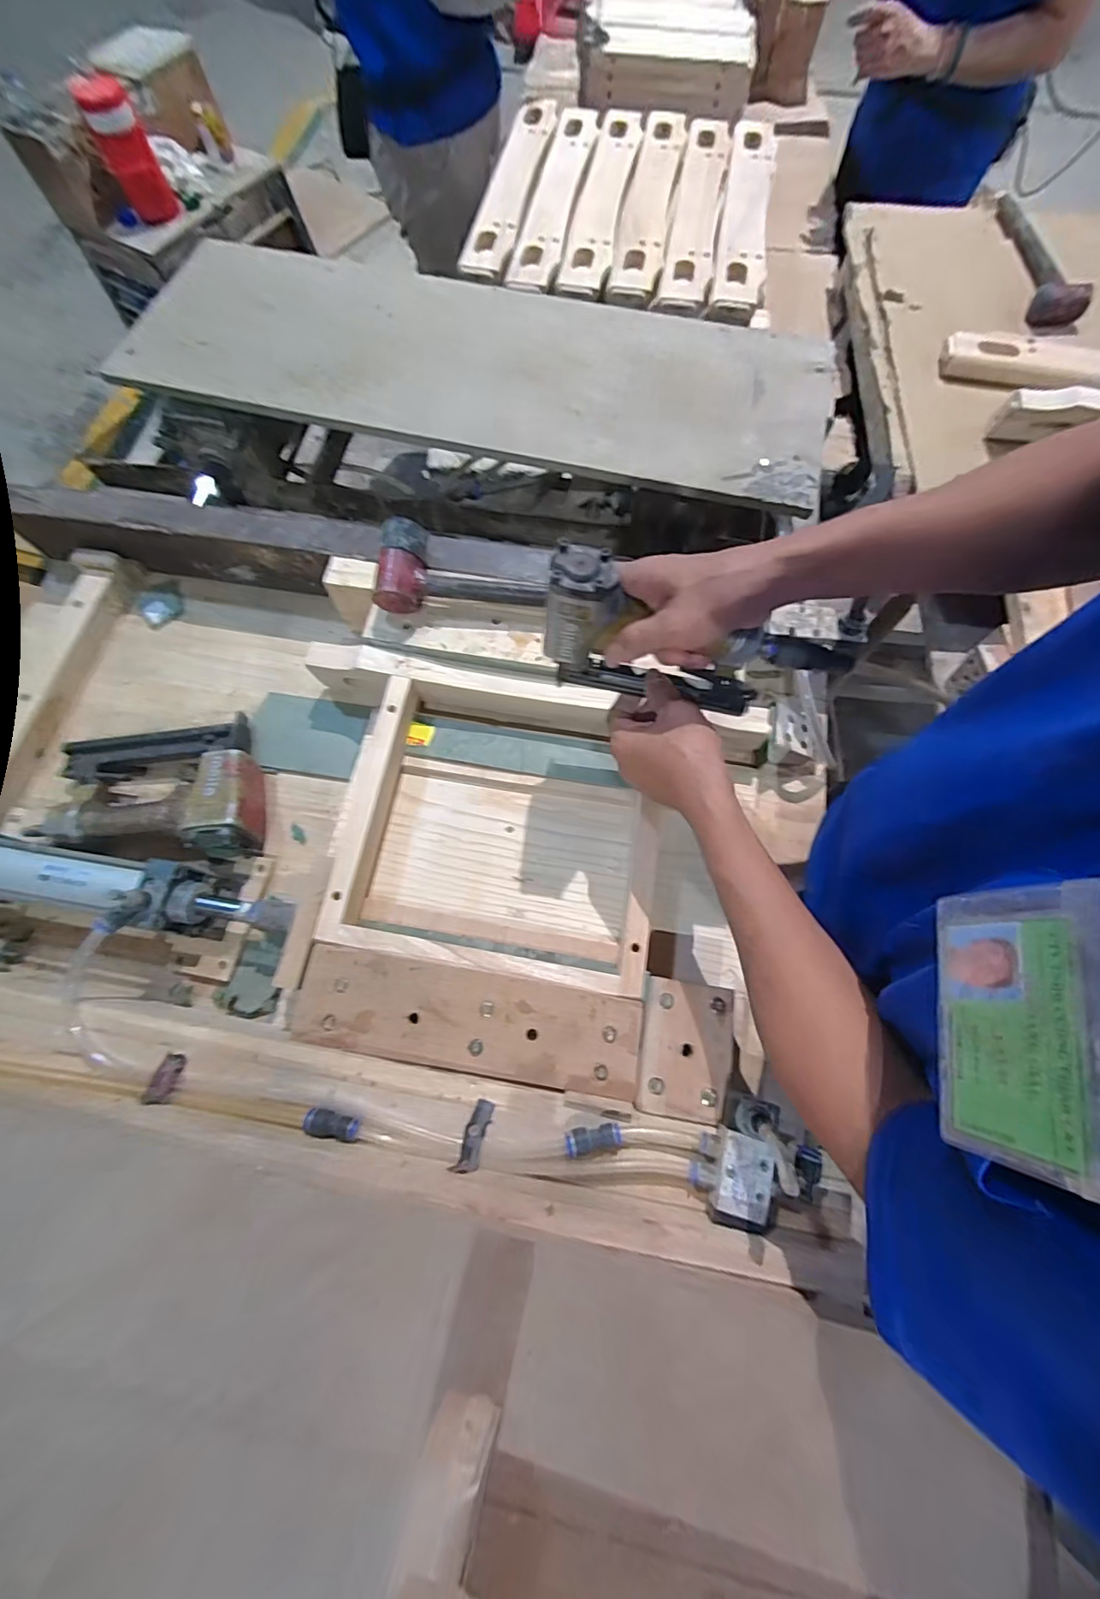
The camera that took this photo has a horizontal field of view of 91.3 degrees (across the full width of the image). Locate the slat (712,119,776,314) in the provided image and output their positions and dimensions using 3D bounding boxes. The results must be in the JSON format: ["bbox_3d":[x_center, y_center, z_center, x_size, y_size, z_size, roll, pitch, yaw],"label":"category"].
[{"bbox_3d":[0.306,-0.915,0.832,0.072,0.024,0.458,10,71,3],"label":"slat"}]

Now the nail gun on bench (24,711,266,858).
[{"bbox_3d":[-0.405,-0.018,0.554,0.225,0.058,0.154,0,70,0],"label":"nail gun on bench"}]

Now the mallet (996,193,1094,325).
[{"bbox_3d":[0.799,-0.886,0.879,0.088,0.049,0.324,8,71,3],"label":"mallet"}]

